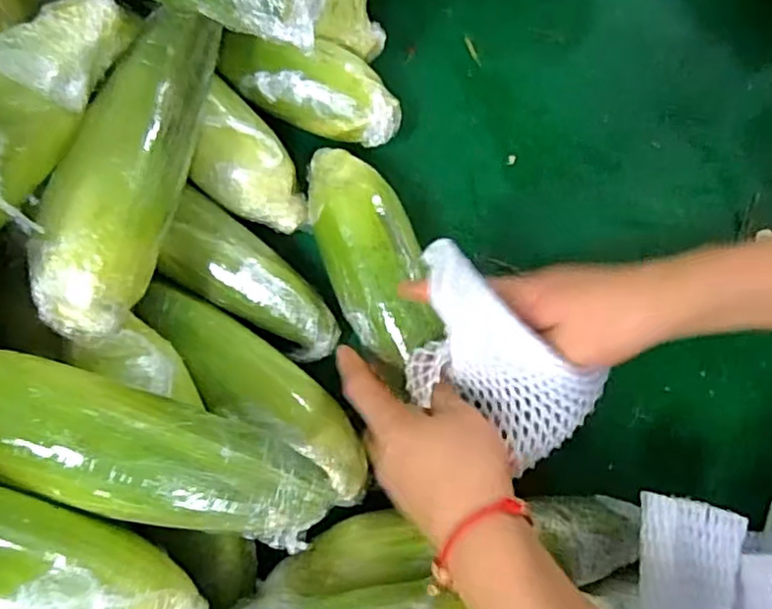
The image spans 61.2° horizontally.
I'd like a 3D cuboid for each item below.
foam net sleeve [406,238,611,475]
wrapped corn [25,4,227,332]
[{"bbox_3d":[0.058,0.033,0.360,0.122,0.060,0.071,35,81,8],"label":"foam net sleeve"},{"bbox_3d":[-0.139,-0.077,0.357,0.056,0.042,0.194,14,79,4],"label":"wrapped corn"}]

